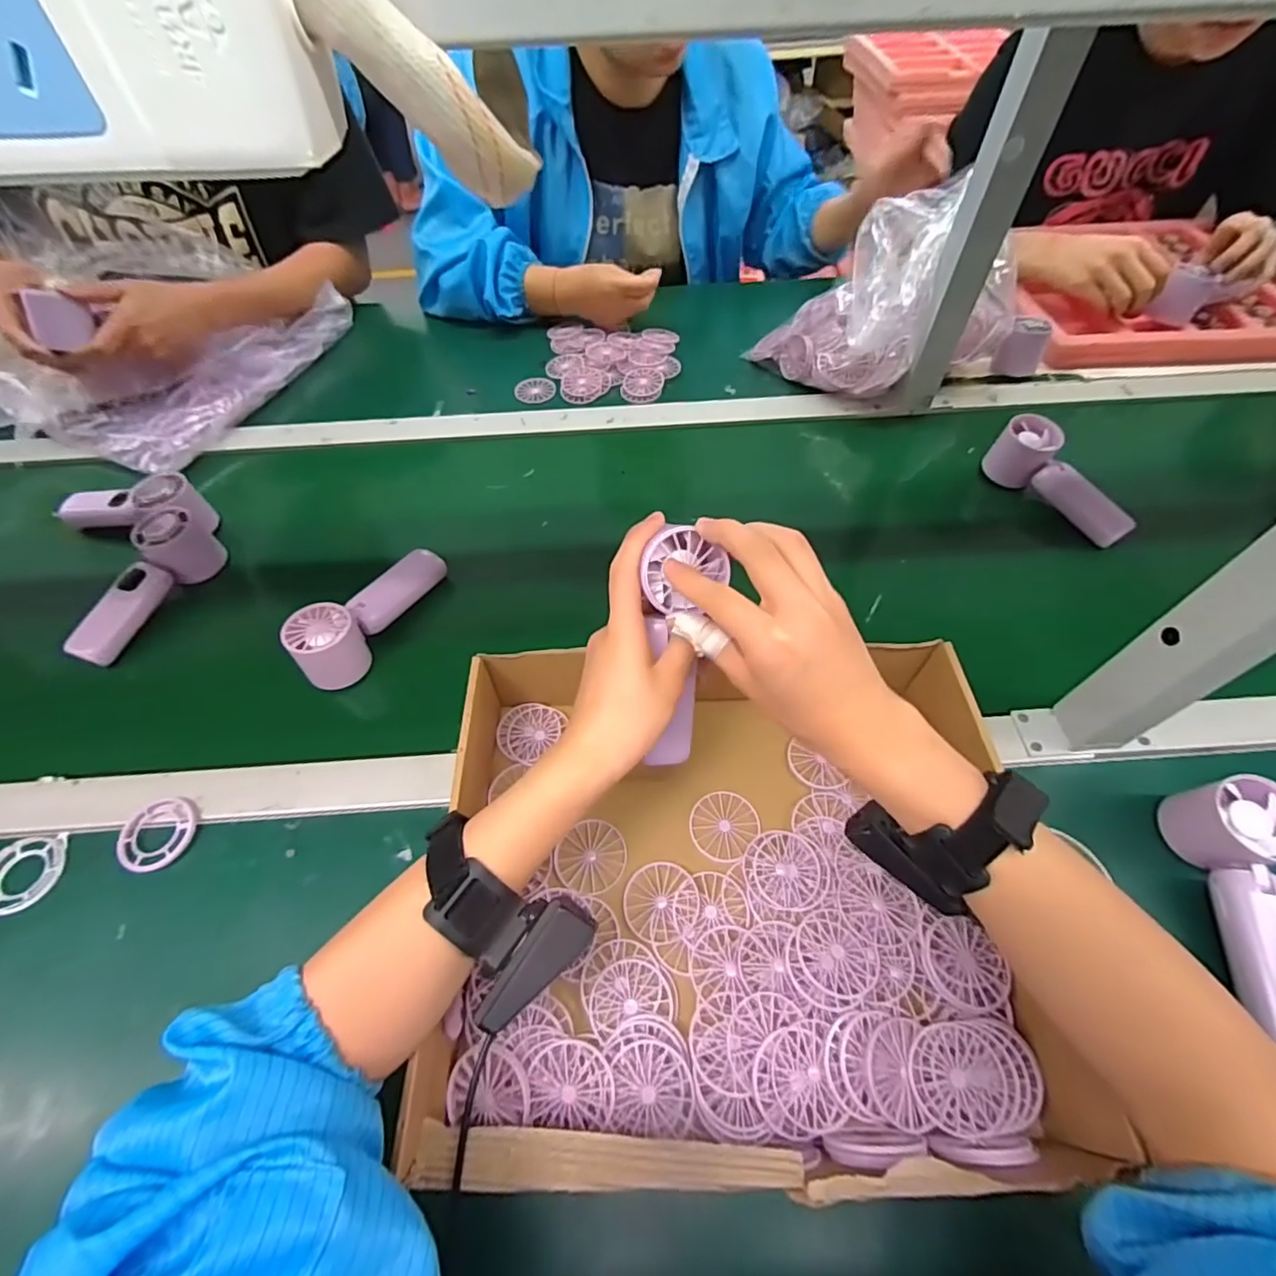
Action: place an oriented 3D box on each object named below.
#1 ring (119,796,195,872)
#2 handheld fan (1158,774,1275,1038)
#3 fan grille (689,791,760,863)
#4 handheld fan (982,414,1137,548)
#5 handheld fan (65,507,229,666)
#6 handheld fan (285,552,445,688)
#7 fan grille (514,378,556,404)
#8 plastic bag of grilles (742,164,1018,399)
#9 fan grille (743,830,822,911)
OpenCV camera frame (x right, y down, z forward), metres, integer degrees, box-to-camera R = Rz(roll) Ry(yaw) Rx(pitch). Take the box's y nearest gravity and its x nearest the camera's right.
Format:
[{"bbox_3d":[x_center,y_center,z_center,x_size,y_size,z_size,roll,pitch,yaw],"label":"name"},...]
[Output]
[{"bbox_3d":[-0.358,0.146,0.435,0.051,0.007,0.053,0,56,0],"label":"ring"},{"bbox_3d":[0.393,0.164,0.362,0.054,0.051,0.145,5,52,5],"label":"handheld fan"},{"bbox_3d":[0.062,0.136,0.428,0.045,0.004,0.049,34,62,20],"label":"fan grille"},{"bbox_3d":[0.438,-0.163,0.600,0.053,0.058,0.149,-22,59,-14],"label":"handheld fan"},{"bbox_3d":[-0.468,-0.051,0.549,0.055,0.056,0.153,9,57,5],"label":"handheld fan"},{"bbox_3d":[-0.244,-0.031,0.526,0.047,0.052,0.161,22,59,14],"label":"handheld fan"},{"bbox_3d":[-0.133,-0.321,0.756,0.052,0.004,0.047,7,65,8],"label":"fan grille"},{"bbox_3d":[0.291,-0.403,0.691,0.235,0.166,0.178,-21,59,-14],"label":"plastic bag of grilles"},{"bbox_3d":[0.100,0.160,0.404,0.050,0.005,0.049,0,56,0],"label":"fan grille"}]

